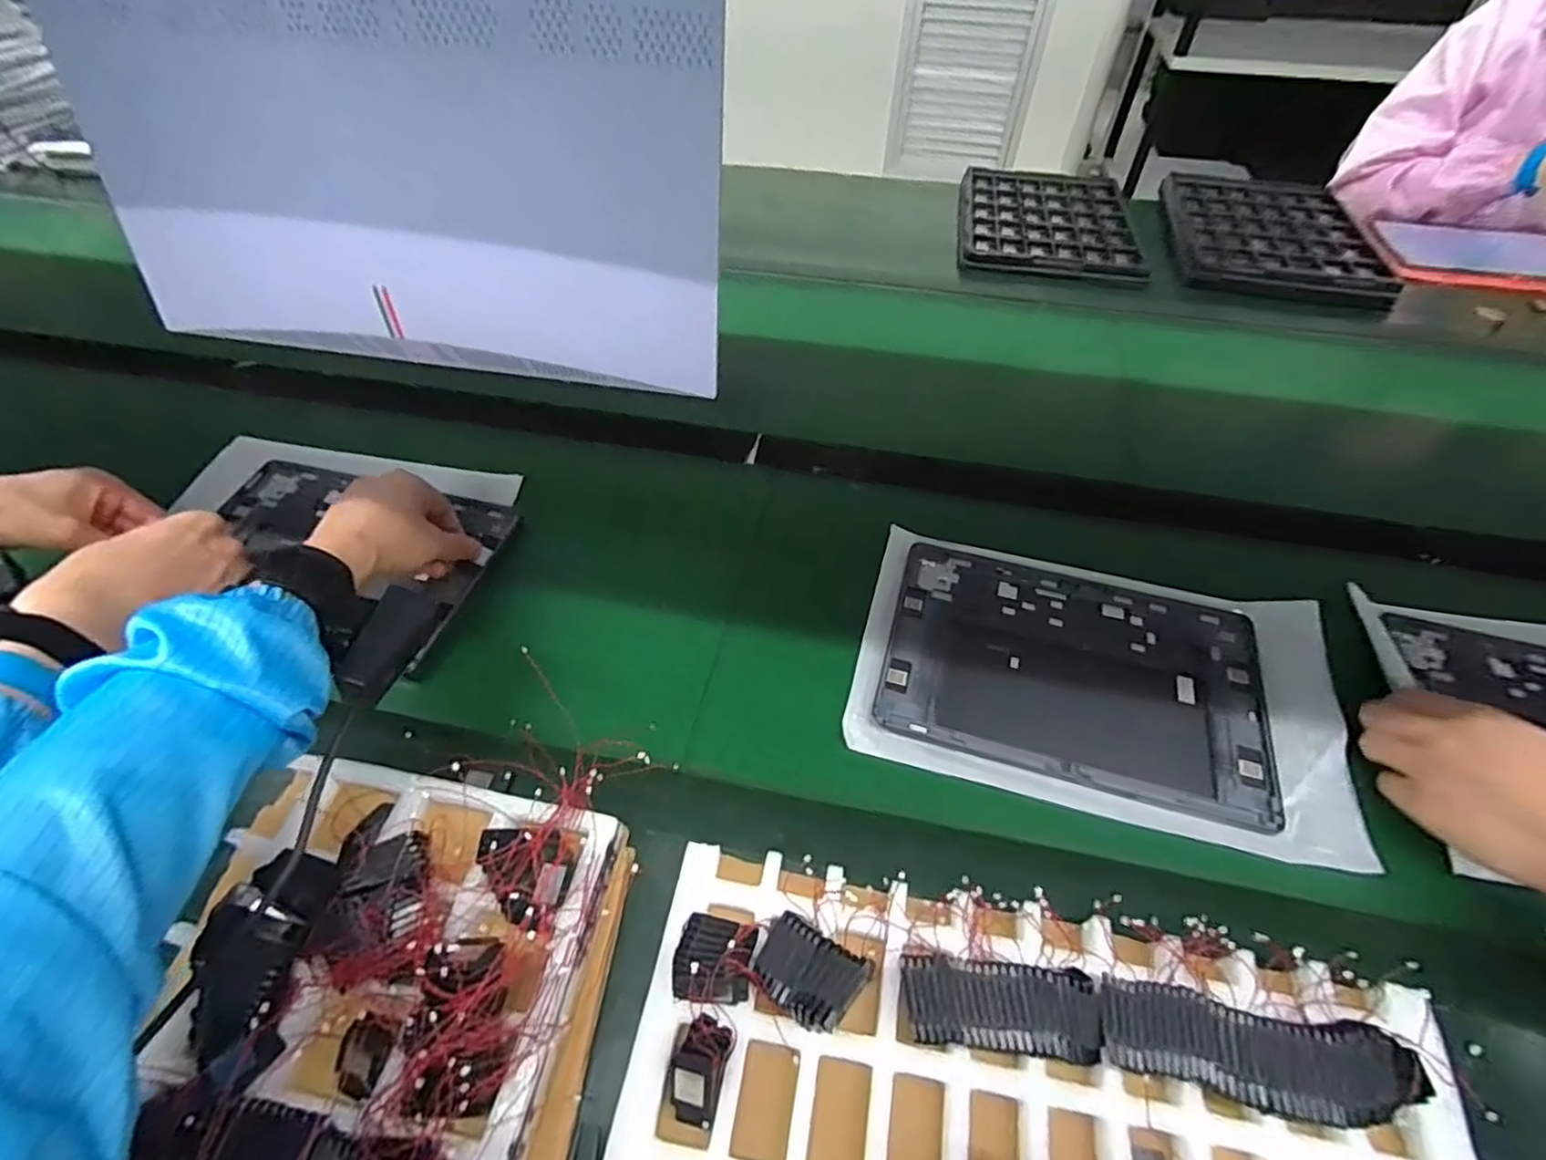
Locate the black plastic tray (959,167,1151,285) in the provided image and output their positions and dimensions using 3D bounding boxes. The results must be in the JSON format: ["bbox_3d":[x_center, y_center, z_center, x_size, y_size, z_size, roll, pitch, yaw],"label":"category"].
[{"bbox_3d":[0.380,-0.509,0.949,0.227,0.021,0.342,10,50,5],"label":"black plastic tray"}]

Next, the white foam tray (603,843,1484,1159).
[{"bbox_3d":[0.120,0.233,0.313,0.371,0.052,0.153,10,50,6],"label":"white foam tray"}]

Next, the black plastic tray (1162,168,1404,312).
[{"bbox_3d":[0.645,-0.457,0.888,0.228,0.027,0.384,13,51,8],"label":"black plastic tray"}]

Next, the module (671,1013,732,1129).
[{"bbox_3d":[-0.034,0.227,0.312,0.022,0.007,0.044,12,82,8],"label":"module"}]

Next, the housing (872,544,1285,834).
[{"bbox_3d":[0.213,0.063,0.484,0.252,0.012,0.174,15,51,10],"label":"housing"}]

